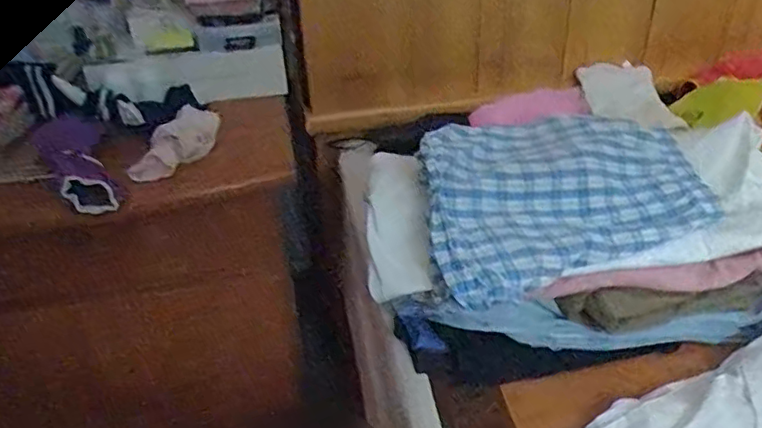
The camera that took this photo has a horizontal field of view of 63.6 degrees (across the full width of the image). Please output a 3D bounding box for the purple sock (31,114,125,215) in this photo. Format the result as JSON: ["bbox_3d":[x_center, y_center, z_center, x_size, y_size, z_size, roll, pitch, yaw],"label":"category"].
[{"bbox_3d":[-0.319,-0.060,0.649,0.066,0.052,0.146,-25,64,-28],"label":"purple sock"}]

